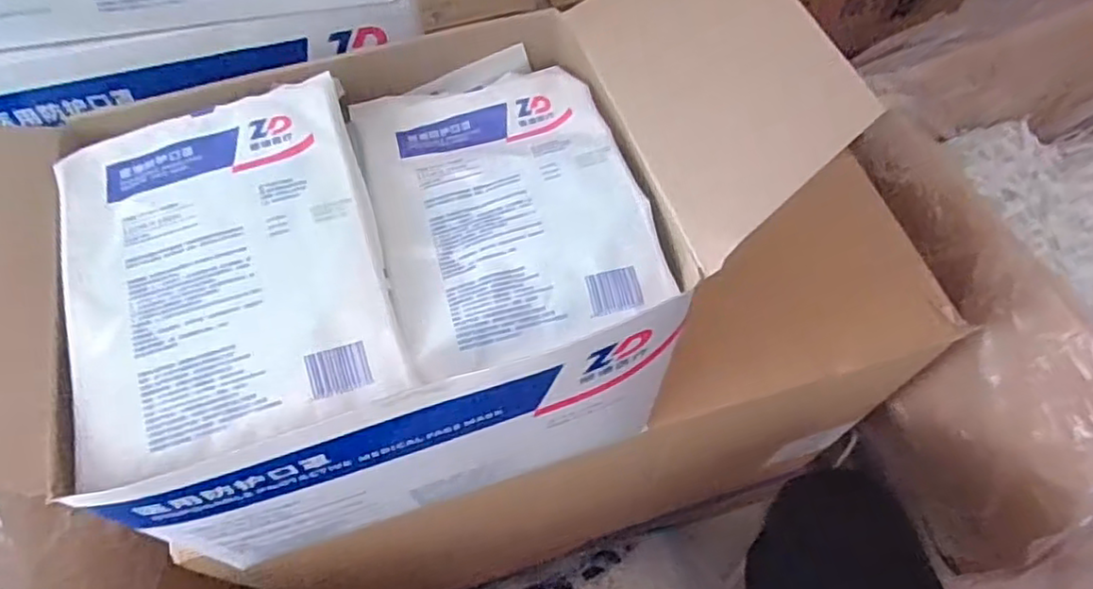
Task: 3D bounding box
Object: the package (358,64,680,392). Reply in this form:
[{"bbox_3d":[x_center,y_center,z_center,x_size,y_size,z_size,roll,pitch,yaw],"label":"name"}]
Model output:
[{"bbox_3d":[-0.022,-0.051,0.327,0.124,0.015,0.173,-16,61,-8],"label":"package"}]

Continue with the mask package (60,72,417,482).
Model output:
[{"bbox_3d":[-0.140,-0.015,0.289,0.127,0.021,0.161,-18,62,-9],"label":"mask package"}]

